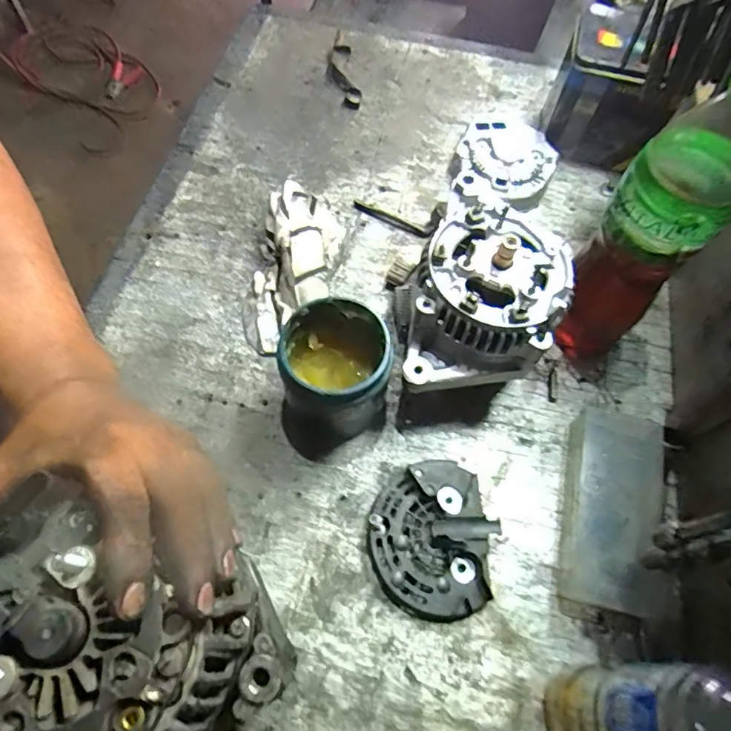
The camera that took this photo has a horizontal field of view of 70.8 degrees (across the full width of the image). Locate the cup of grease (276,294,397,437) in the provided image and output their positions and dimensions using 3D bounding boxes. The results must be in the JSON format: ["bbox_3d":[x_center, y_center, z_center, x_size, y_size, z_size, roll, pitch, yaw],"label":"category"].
[{"bbox_3d":[-0.026,0.004,0.439,0.083,0.101,0.077,1,65,-2],"label":"cup of grease"}]

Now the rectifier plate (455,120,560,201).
[{"bbox_3d":[0.161,-0.235,0.595,0.108,0.037,0.112,1,65,-2],"label":"rectifier plate"}]

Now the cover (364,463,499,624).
[{"bbox_3d":[0.053,0.138,0.419,0.096,0.029,0.117,12,65,3],"label":"cover"}]

